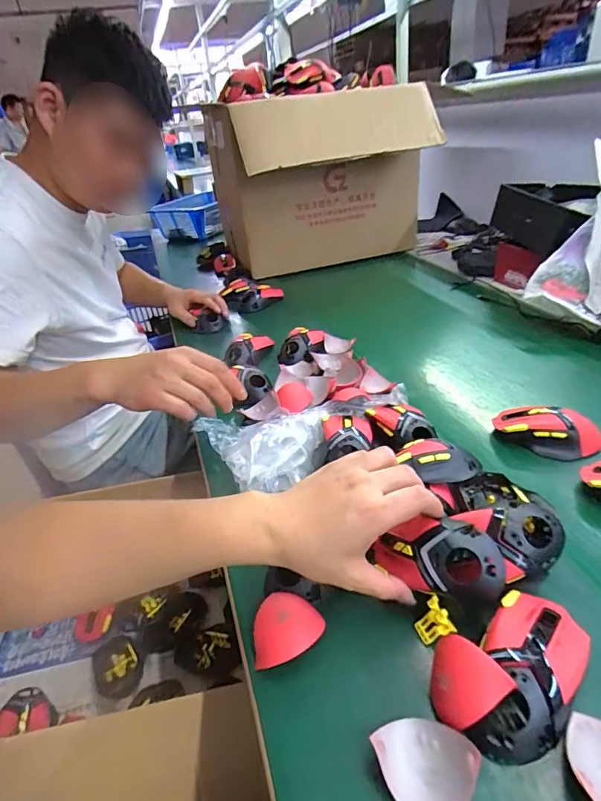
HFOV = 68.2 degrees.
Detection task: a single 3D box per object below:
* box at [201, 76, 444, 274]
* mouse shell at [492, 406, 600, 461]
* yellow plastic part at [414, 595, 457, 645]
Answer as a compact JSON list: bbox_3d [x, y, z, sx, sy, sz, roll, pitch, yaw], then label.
[{"bbox_3d":[0.041,-0.590,1.204,0.498,0.370,0.478,-15,34,-11],"label":"box"},{"bbox_3d":[0.301,0.039,0.545,0.117,0.042,0.053,8,37,24],"label":"mouse shell"},{"bbox_3d":[0.108,0.180,0.360,0.011,0.036,0.027,12,23,-45],"label":"yellow plastic part"}]

